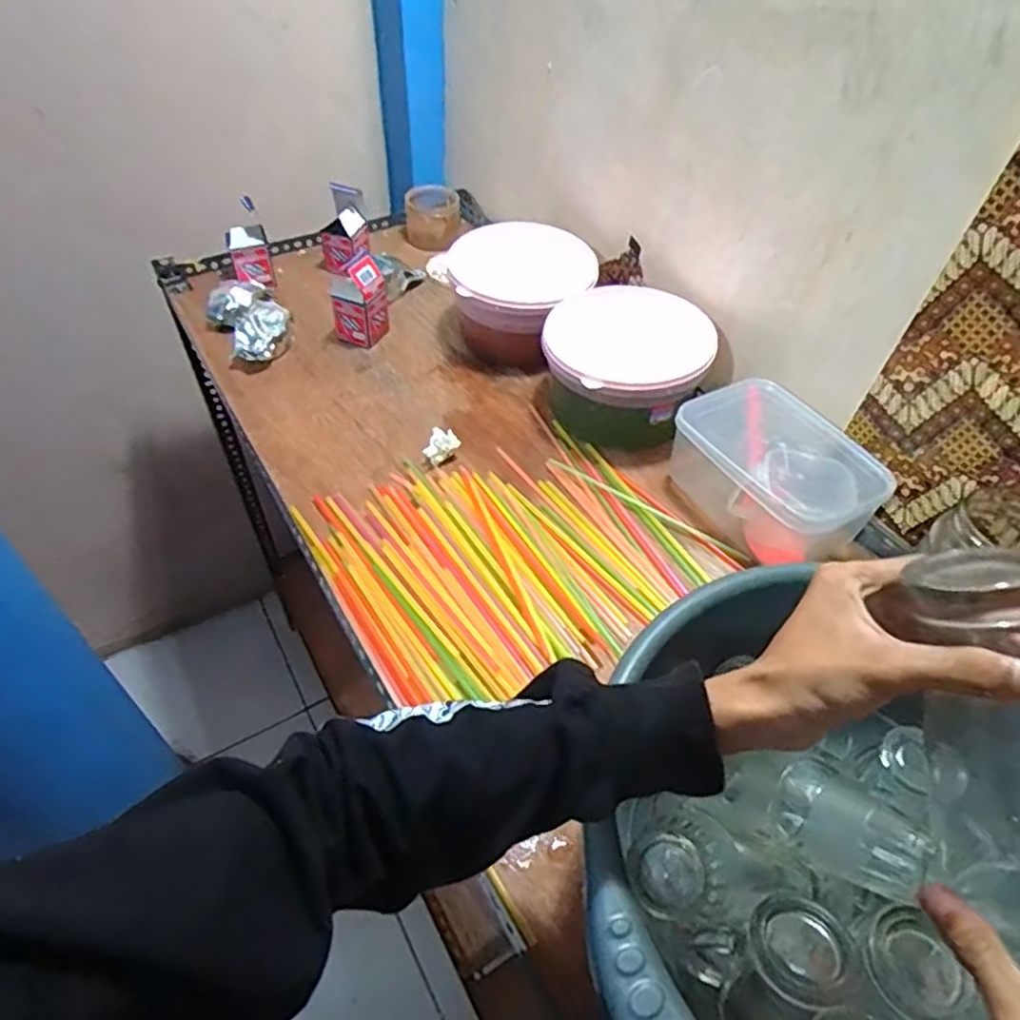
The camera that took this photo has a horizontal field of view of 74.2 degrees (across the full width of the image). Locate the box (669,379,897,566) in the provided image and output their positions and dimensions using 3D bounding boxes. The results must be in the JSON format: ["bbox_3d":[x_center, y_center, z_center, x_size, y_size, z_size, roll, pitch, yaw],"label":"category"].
[{"bbox_3d":[0.278,-0.036,0.706,0.146,0.098,0.190,-20,51,-20],"label":"box"}]

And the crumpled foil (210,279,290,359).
[{"bbox_3d":[-0.352,-0.259,0.914,0.081,0.051,0.139,-25,54,-24],"label":"crumpled foil"}]

